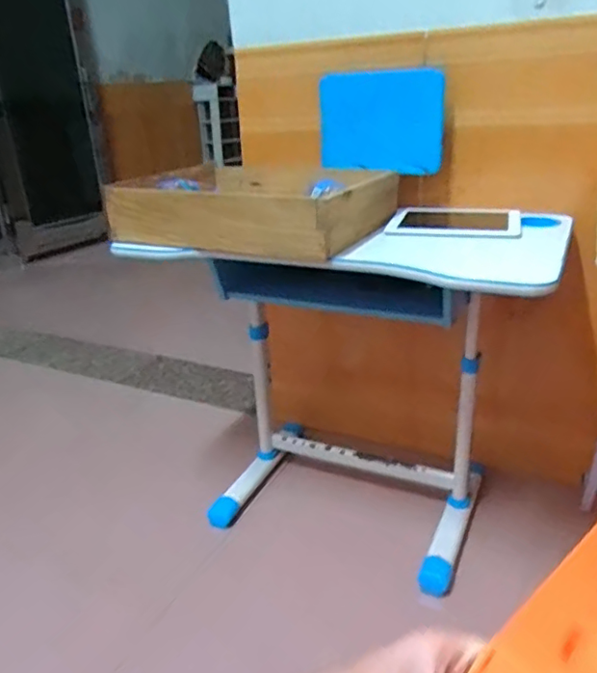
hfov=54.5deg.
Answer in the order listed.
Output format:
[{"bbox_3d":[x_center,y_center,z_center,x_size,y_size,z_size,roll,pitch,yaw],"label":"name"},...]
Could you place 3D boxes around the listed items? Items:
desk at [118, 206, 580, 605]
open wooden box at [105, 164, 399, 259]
[{"bbox_3d":[0.122,0.087,1.245,0.712,0.661,0.469,5,25,18],"label":"desk"},{"bbox_3d":[-0.076,-0.254,1.112,0.472,0.099,0.373,9,27,26],"label":"open wooden box"}]

